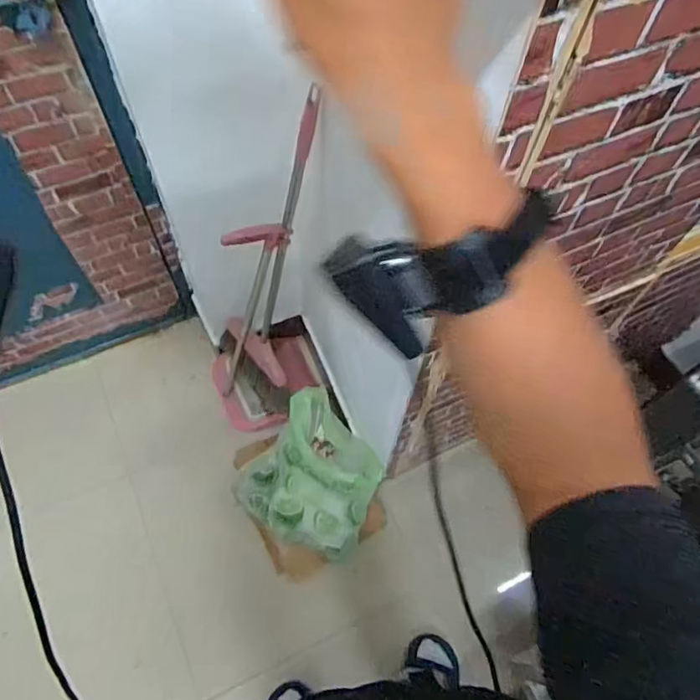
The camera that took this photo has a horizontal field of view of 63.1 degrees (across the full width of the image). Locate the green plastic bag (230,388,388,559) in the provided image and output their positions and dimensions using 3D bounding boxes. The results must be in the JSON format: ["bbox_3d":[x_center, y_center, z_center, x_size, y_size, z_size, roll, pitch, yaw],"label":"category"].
[{"bbox_3d":[-0.082,0.323,1.427,0.340,0.215,0.325,38,67,16],"label":"green plastic bag"}]

